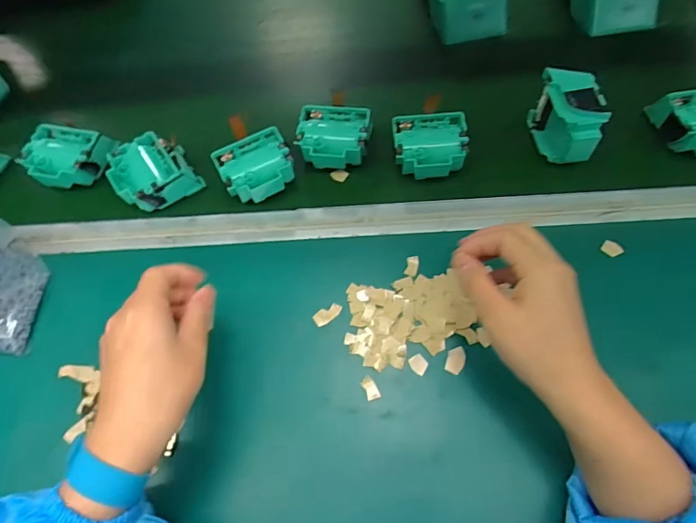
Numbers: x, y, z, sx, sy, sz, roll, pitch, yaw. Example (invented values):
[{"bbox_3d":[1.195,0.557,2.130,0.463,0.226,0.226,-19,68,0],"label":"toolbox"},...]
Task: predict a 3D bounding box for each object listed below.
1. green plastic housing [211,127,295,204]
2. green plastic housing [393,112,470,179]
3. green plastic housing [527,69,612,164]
[{"bbox_3d":[-0.096,-0.098,0.495,0.073,0.030,0.066,-25,69,-8],"label":"green plastic housing"},{"bbox_3d":[0.084,-0.116,0.492,0.072,0.045,0.068,-3,68,1],"label":"green plastic housing"},{"bbox_3d":[0.217,-0.141,0.473,0.040,0.082,0.082,-1,68,1],"label":"green plastic housing"}]

